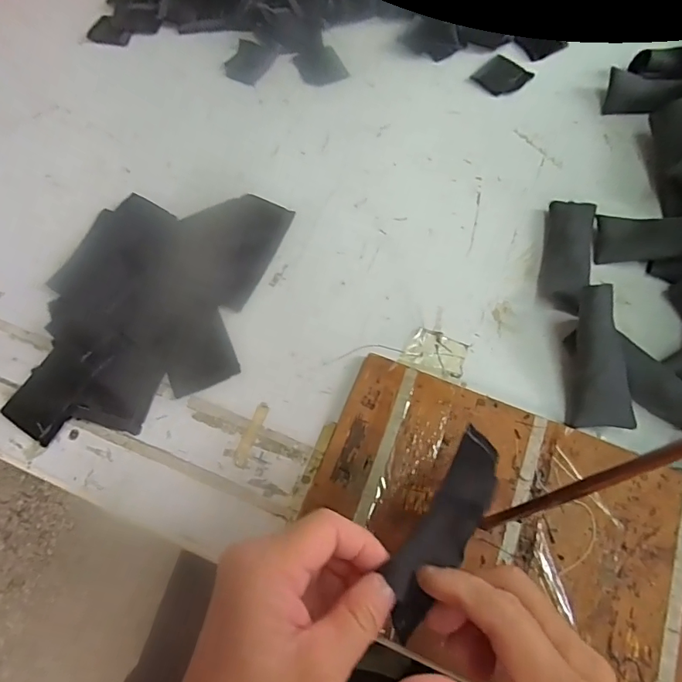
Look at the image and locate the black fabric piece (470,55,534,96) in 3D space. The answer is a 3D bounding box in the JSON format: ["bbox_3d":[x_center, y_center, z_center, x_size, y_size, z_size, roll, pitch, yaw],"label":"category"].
[{"bbox_3d":[0.175,-0.288,0.509,0.052,0.004,0.048,-42,72,-16],"label":"black fabric piece"}]

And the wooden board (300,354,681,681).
[{"bbox_3d":[0.115,0.131,0.323,0.269,0.013,0.177,18,68,9],"label":"wooden board"}]

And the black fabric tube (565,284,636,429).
[{"bbox_3d":[0.190,0.012,0.347,0.041,0.017,0.102,0,87,1],"label":"black fabric tube"}]

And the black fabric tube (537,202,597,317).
[{"bbox_3d":[0.195,-0.074,0.404,0.039,0.016,0.102,12,67,7],"label":"black fabric tube"}]

